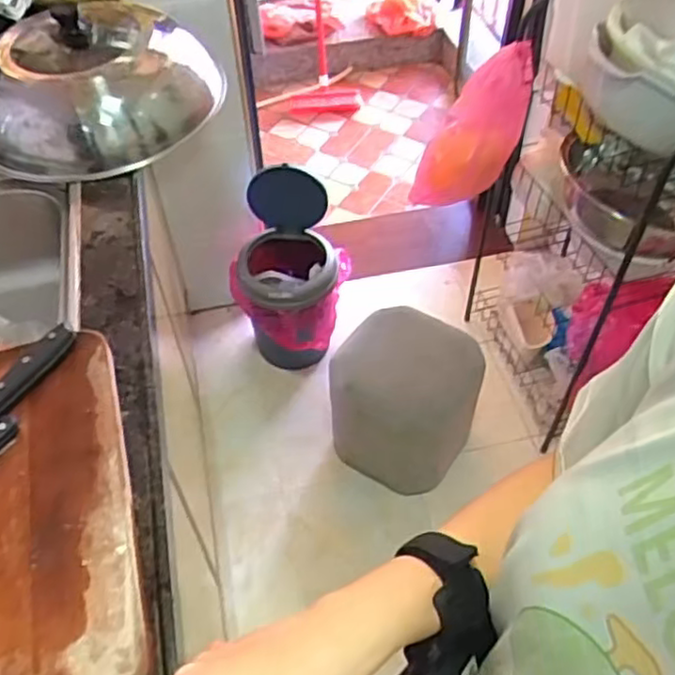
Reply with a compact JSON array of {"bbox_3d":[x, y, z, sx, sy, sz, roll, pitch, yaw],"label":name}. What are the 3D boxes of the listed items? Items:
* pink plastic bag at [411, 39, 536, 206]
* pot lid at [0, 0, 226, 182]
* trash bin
[{"bbox_3d":[0.280,-0.423,1.442,0.253,0.296,0.090,-25,55,-17],"label":"pink plastic bag"},{"bbox_3d":[-0.406,-0.412,1.106,0.362,0.133,0.370,-1,52,1],"label":"pot lid"},{"bbox_3d":[-0.115,-0.151,1.657,0.246,0.379,0.293,8,52,8],"label":"trash bin"}]

